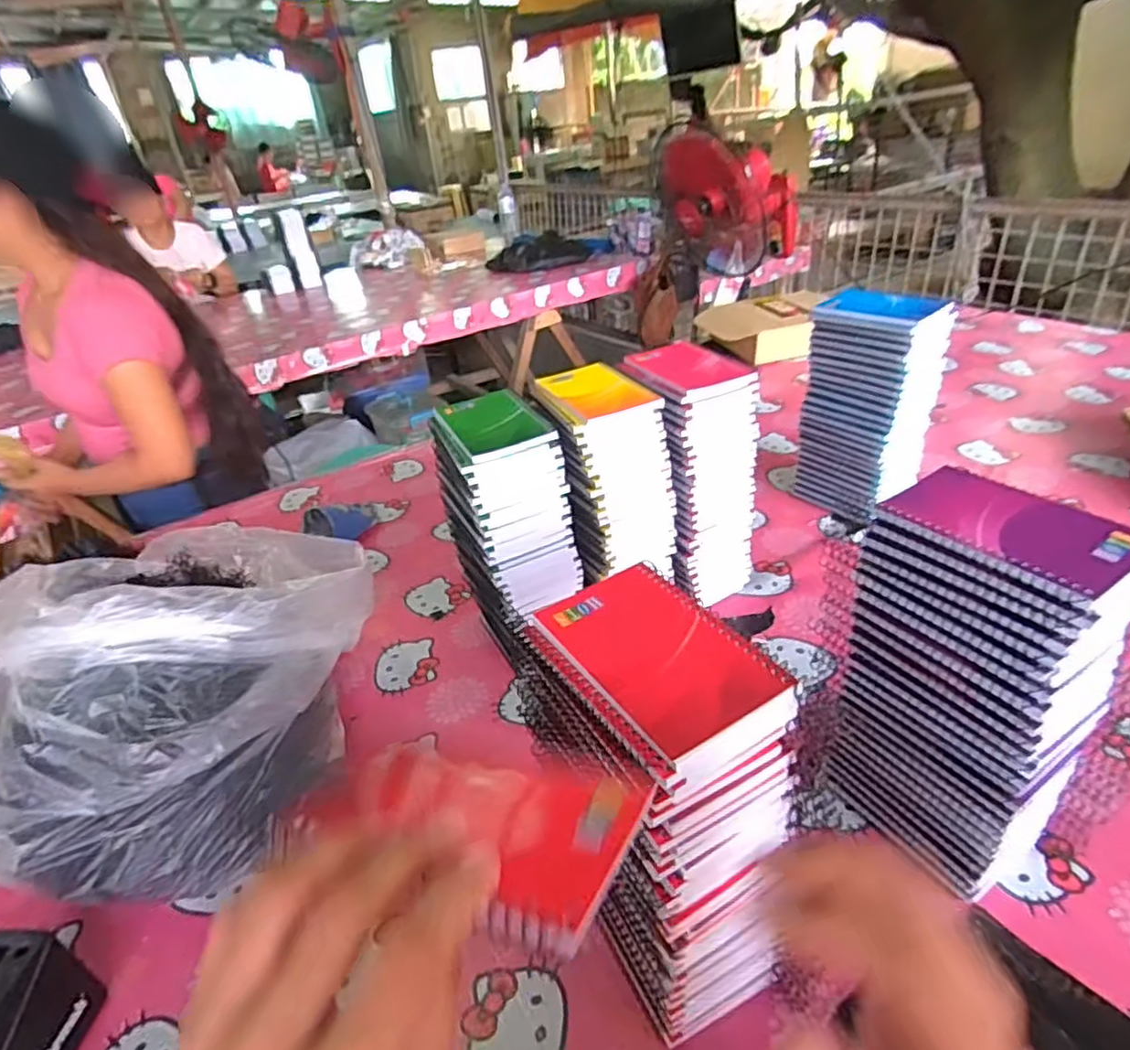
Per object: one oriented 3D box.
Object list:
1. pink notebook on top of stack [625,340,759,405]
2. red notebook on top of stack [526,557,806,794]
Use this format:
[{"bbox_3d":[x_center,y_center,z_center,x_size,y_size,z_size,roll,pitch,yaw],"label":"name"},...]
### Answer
[{"bbox_3d":[0.122,-0.163,0.694,0.089,0.015,0.134,-20,35,-18],"label":"pink notebook on top of stack"},{"bbox_3d":[0.048,0.072,0.356,0.088,0.013,0.137,-23,36,-22],"label":"red notebook on top of stack"}]

